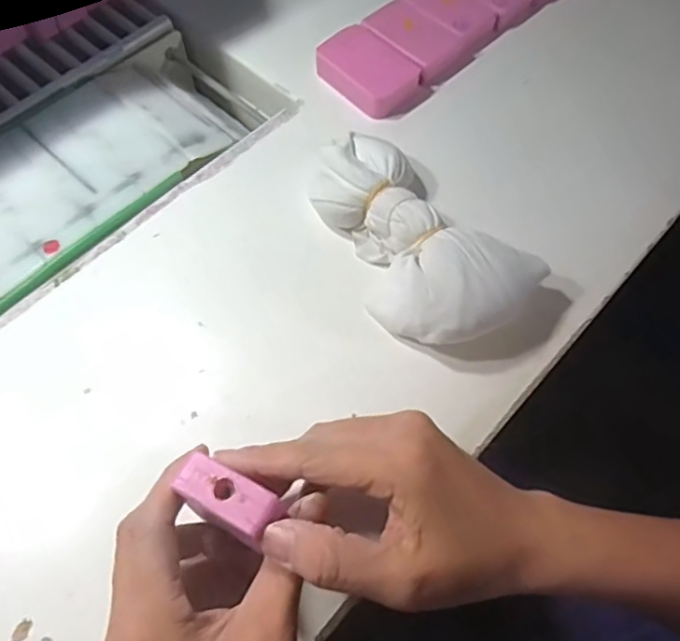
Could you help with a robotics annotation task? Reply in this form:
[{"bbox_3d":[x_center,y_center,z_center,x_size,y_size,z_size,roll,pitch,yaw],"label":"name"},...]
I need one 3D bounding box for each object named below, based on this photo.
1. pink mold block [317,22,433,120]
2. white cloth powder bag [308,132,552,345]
[{"bbox_3d":[0.022,-0.187,0.454,0.077,0.018,0.053,40,69,18],"label":"pink mold block"},{"bbox_3d":[0.042,-0.051,0.371,0.093,0.047,0.167,-40,70,-19],"label":"white cloth powder bag"}]

